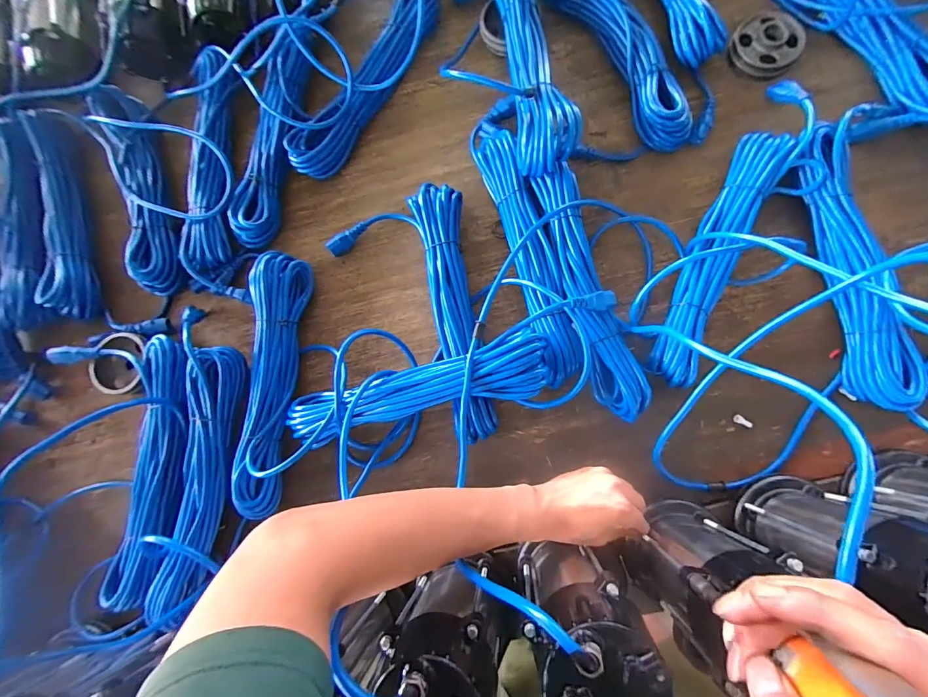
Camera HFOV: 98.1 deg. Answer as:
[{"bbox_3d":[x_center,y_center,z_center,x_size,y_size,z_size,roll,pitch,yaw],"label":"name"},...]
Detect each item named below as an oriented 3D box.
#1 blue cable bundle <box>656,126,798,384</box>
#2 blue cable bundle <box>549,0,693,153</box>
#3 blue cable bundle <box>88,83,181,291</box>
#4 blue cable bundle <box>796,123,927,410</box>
[{"bbox_3d":[0.314,-0.117,0.502,0.063,0.067,0.345,26,85,10],"label":"blue cable bundle"},{"bbox_3d":[0.221,-0.432,0.573,0.084,0.049,0.350,-27,79,1],"label":"blue cable bundle"},{"bbox_3d":[-0.490,-0.246,0.599,0.078,0.035,0.353,-22,79,2],"label":"blue cable bundle"},{"bbox_3d":[0.469,-0.101,0.487,0.069,0.053,0.347,-10,80,5],"label":"blue cable bundle"}]

